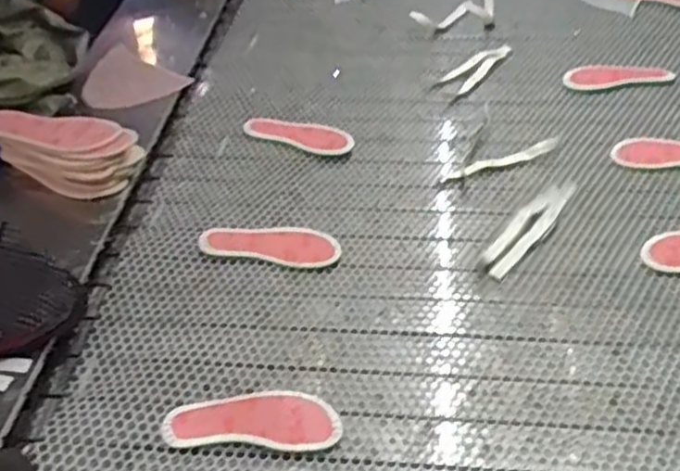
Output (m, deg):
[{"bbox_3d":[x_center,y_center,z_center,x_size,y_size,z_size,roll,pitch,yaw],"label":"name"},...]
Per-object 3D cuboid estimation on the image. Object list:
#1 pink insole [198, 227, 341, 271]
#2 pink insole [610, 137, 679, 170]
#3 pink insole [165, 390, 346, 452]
[{"bbox_3d":[-0.111,0.018,1.131,0.219,0.015,0.082,1,45,3],"label":"pink insole"},{"bbox_3d":[0.581,-0.146,1.249,0.216,0.011,0.081,2,45,4],"label":"pink insole"},{"bbox_3d":[-0.109,0.230,0.913,0.216,0.010,0.086,2,44,-1],"label":"pink insole"}]

